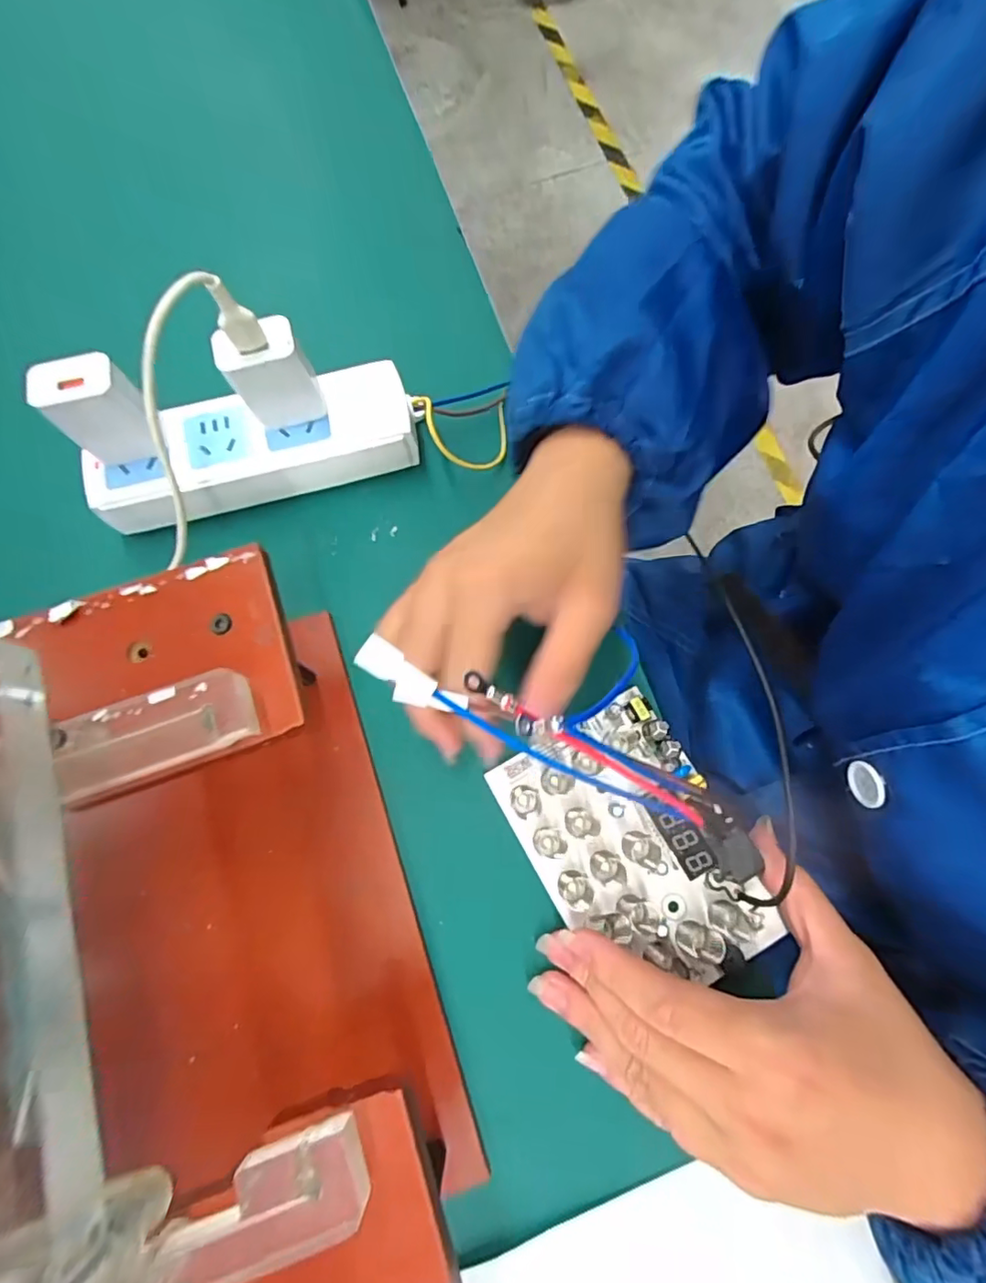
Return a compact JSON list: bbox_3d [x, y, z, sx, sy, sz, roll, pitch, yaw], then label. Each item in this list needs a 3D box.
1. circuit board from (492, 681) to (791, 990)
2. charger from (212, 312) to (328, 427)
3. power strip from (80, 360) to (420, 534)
[{"bbox_3d":[0.065,0.093,0.254,0.087,0.020,0.123,-29,75,-8],"label":"circuit board"},{"bbox_3d":[-0.106,-0.126,0.272,0.037,0.048,0.023,-23,75,-5],"label":"charger"},{"bbox_3d":[-0.128,-0.105,0.308,0.168,0.034,0.049,-16,75,-3],"label":"power strip"}]

